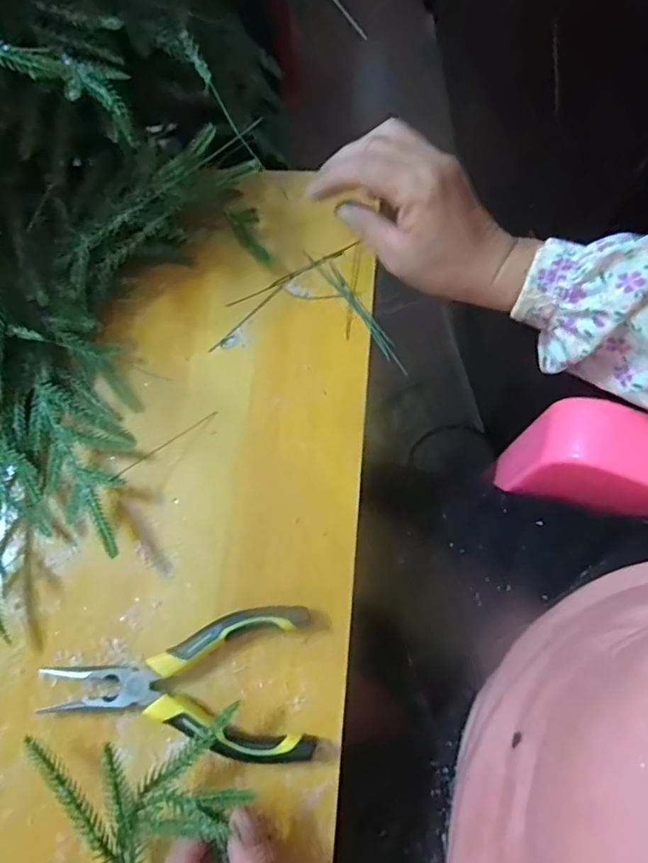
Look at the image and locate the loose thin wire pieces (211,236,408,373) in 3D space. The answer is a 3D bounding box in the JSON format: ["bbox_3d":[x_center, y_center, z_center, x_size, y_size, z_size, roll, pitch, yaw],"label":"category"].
[{"bbox_3d":[-0.006,-0.096,0.403,0.134,0.005,0.099,6,72,3],"label":"loose thin wire pieces"}]

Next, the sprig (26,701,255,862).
[{"bbox_3d":[-0.099,0.203,0.285,0.122,0.053,0.091,-16,72,-4],"label":"sprig"}]

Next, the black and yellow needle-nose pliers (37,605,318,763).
[{"bbox_3d":[-0.084,0.145,0.313,0.152,0.022,0.077,-6,72,4],"label":"black and yellow needle-nose pliers"}]

